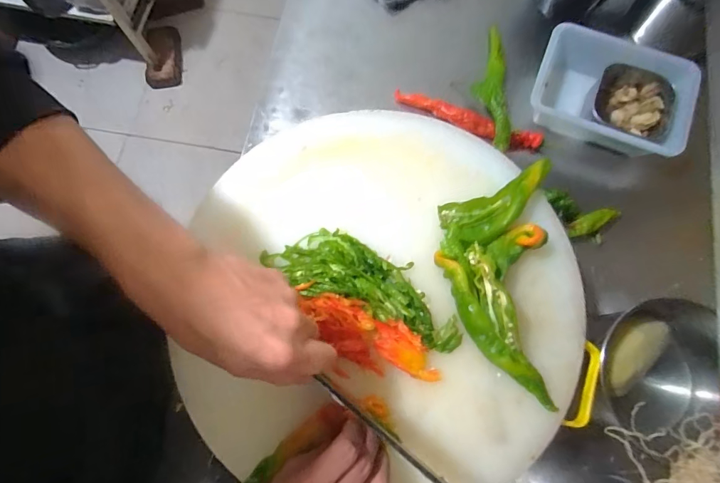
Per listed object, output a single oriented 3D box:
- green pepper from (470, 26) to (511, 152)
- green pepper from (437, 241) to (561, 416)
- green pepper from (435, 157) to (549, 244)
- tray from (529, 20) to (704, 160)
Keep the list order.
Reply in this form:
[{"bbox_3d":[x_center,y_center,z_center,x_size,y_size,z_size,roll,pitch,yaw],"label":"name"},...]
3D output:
[{"bbox_3d":[0.188,-0.228,0.569,0.048,0.046,0.211,4,75,2],"label":"green pepper"},{"bbox_3d":[0.127,0.082,0.376,0.046,0.034,0.163,-21,75,-4],"label":"green pepper"},{"bbox_3d":[0.152,-0.038,0.413,0.132,0.018,0.054,-24,76,-5],"label":"green pepper"},{"bbox_3d":[0.345,-0.200,0.561,0.199,0.065,0.133,26,77,8],"label":"tray"}]

